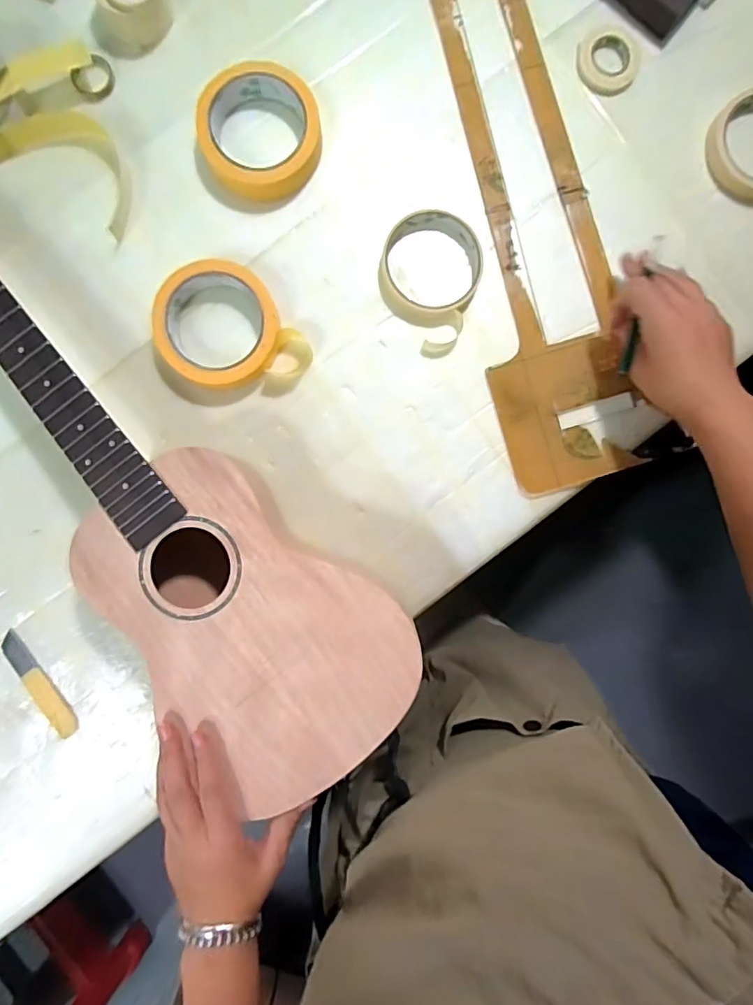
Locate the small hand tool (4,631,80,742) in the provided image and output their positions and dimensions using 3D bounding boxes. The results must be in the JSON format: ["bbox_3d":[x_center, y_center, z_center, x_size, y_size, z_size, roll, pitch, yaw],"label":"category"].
[{"bbox_3d":[-0.284,0.154,0.442,0.020,0.008,0.099,-30,93,-2],"label":"small hand tool"}]

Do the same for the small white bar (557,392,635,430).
[{"bbox_3d":[0.193,-0.081,0.456,0.070,0.004,0.016,-18,92,-2],"label":"small white bar"}]

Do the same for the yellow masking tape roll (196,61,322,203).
[{"bbox_3d":[-0.094,-0.298,0.424,0.089,0.036,0.092,0,91,-3],"label":"yellow masking tape roll"}]

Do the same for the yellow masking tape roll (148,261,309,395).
[{"bbox_3d":[-0.120,-0.134,0.429,0.095,0.025,0.121,-44,93,-1],"label":"yellow masking tape roll"}]

